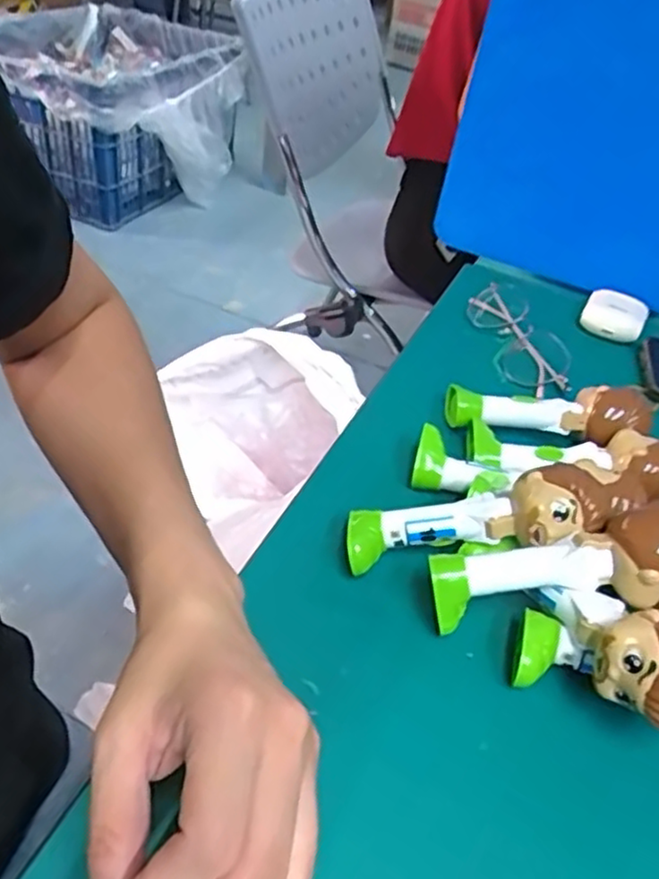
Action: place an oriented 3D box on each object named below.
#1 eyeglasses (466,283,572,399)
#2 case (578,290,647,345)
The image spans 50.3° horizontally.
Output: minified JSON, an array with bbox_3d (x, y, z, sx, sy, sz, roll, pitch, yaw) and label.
[{"bbox_3d":[0.143,-0.077,0.531,0.050,0.023,0.131,0,41,-11],"label":"eyeglasses"},{"bbox_3d":[0.230,-0.102,0.566,0.048,0.021,0.046,25,43,17],"label":"case"}]

